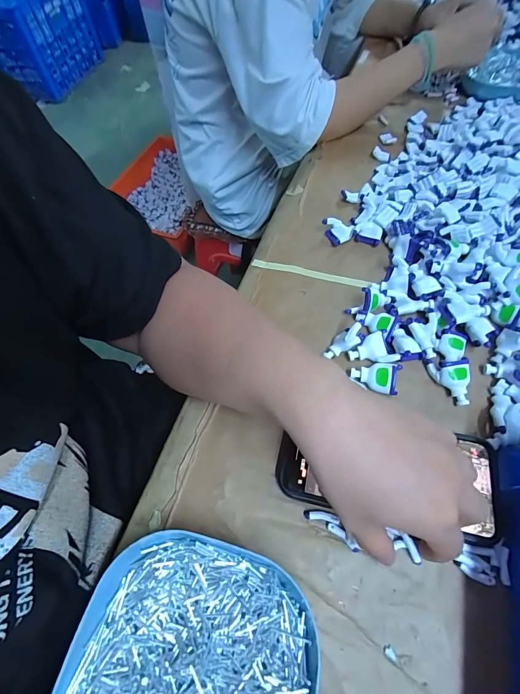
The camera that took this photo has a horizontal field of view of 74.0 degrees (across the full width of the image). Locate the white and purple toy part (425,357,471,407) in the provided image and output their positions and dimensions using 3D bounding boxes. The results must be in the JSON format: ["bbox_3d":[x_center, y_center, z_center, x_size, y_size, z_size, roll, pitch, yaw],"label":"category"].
[{"bbox_3d":[0.168,0.029,0.307,0.032,0.022,0.039,9,61,8],"label":"white and purple toy part"}]

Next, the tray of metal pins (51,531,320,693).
[{"bbox_3d":[-0.041,0.199,0.210,0.142,0.031,0.140,13,62,10],"label":"tray of metal pins"}]

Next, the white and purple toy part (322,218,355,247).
[{"bbox_3d":[0.094,-0.137,0.406,0.029,0.020,0.031,-24,62,-11],"label":"white and purple toy part"}]

